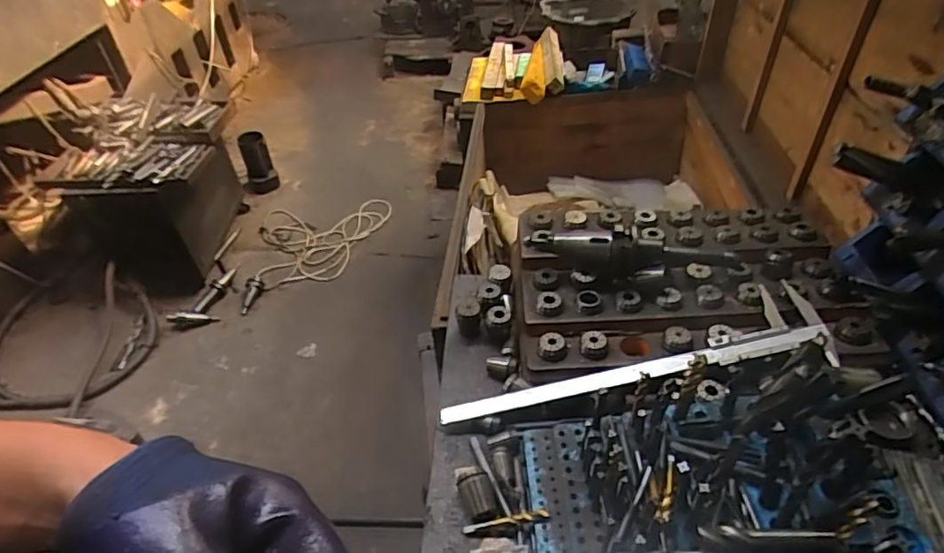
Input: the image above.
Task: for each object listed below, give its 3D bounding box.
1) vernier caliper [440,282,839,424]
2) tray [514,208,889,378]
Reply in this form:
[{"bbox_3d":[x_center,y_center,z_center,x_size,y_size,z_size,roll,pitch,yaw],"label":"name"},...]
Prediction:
[{"bbox_3d":[0.167,0.084,0.603,0.401,0.020,0.089,-10,58,4],"label":"vernier caliper"},{"bbox_3d":[0.239,-0.005,0.662,0.370,0.071,0.233,-3,43,2],"label":"tray"}]

